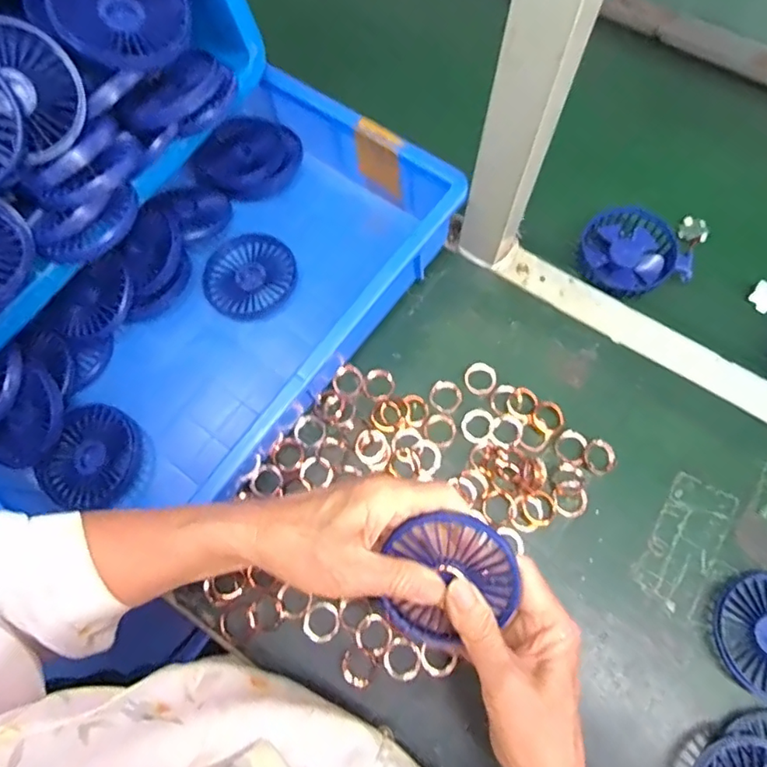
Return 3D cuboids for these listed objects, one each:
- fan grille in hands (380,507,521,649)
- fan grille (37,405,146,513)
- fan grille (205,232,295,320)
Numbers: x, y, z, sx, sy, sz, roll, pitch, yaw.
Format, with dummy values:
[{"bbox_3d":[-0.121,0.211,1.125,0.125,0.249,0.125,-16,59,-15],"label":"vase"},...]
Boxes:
[{"bbox_3d":[0.042,0.124,0.347,0.080,0.011,0.089,5,100,10],"label":"fan grille in hands"},{"bbox_3d":[-0.244,0.063,0.467,0.074,0.025,0.084,27,73,11],"label":"fan grille"},{"bbox_3d":[-0.124,-0.100,0.525,0.080,0.018,0.085,0,70,1],"label":"fan grille"}]

